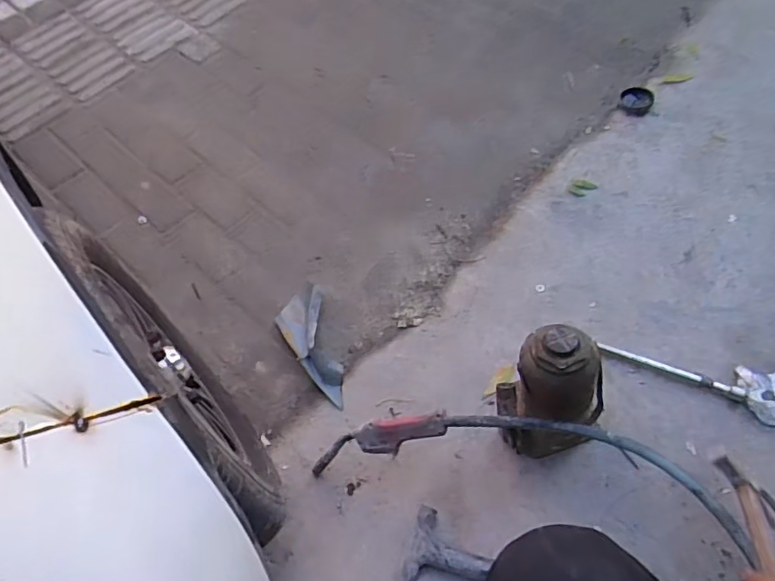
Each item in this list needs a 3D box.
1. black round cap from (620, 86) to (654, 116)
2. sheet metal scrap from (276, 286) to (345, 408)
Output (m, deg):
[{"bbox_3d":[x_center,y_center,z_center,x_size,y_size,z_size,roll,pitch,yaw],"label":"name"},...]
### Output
[{"bbox_3d":[0.605,-0.464,1.344,0.075,0.020,0.089,33,66,17],"label":"black round cap"},{"bbox_3d":[-0.149,0.109,1.064,0.095,0.026,0.249,-14,62,-7],"label":"sheet metal scrap"}]

